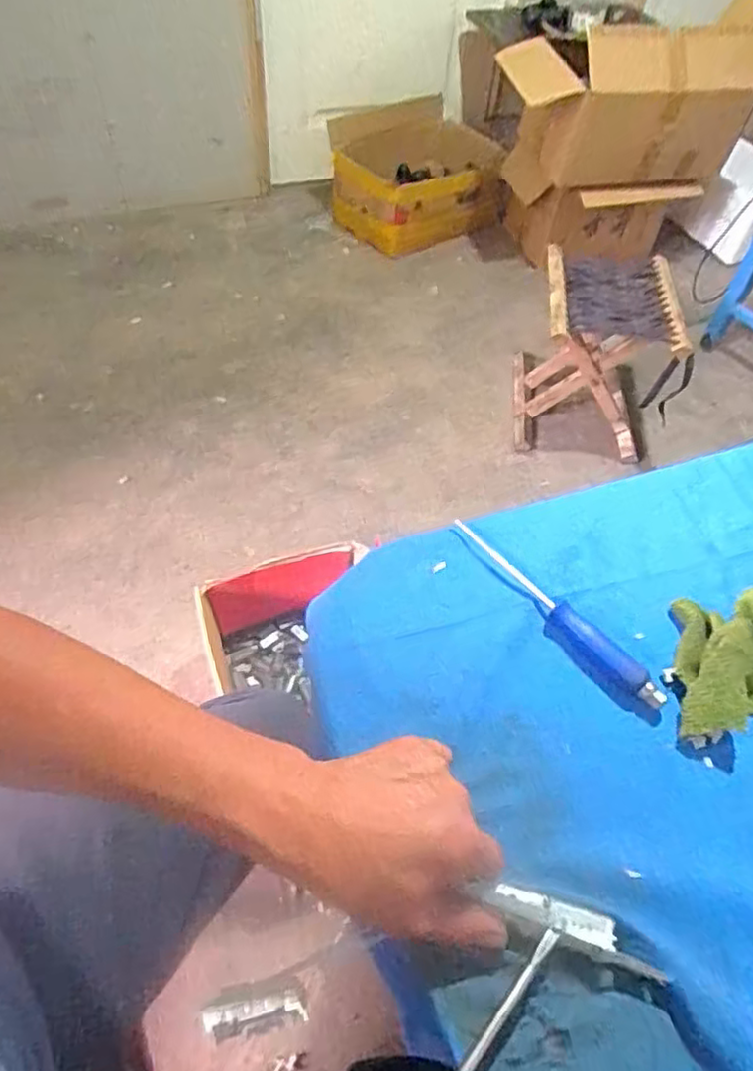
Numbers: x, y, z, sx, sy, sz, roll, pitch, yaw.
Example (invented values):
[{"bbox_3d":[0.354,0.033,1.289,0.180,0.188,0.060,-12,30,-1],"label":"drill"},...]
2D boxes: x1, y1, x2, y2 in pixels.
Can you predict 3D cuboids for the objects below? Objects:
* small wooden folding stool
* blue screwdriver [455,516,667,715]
[{"bbox_3d":[0.475,-0.400,1.476,0.285,0.320,0.328,6,53,0],"label":"small wooden folding stool"},{"bbox_3d":[0.123,0.053,0.472,0.020,0.020,0.182,-35,60,-26],"label":"blue screwdriver"}]

